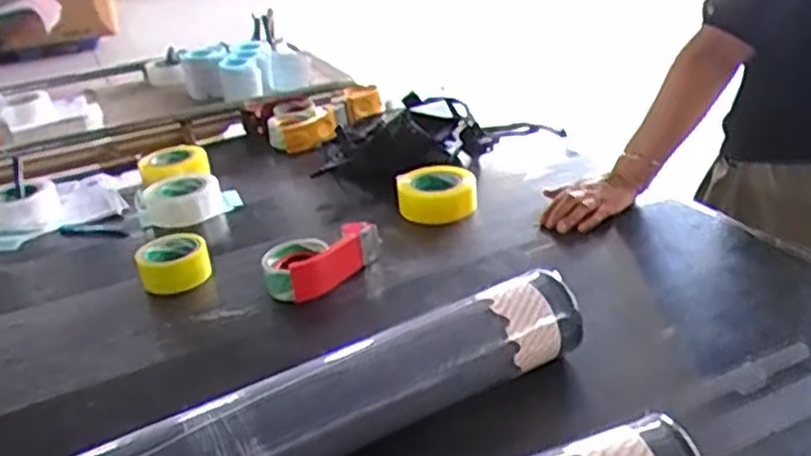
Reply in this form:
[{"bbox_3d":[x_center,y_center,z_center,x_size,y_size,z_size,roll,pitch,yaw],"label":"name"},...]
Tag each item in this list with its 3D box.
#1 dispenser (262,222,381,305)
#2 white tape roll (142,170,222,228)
[{"bbox_3d":[-0.117,0.046,1.040,0.173,0.061,0.084,-27,35,-35],"label":"dispenser"},{"bbox_3d":[-0.365,-0.044,1.246,0.112,0.068,0.112,-5,27,2],"label":"white tape roll"}]

